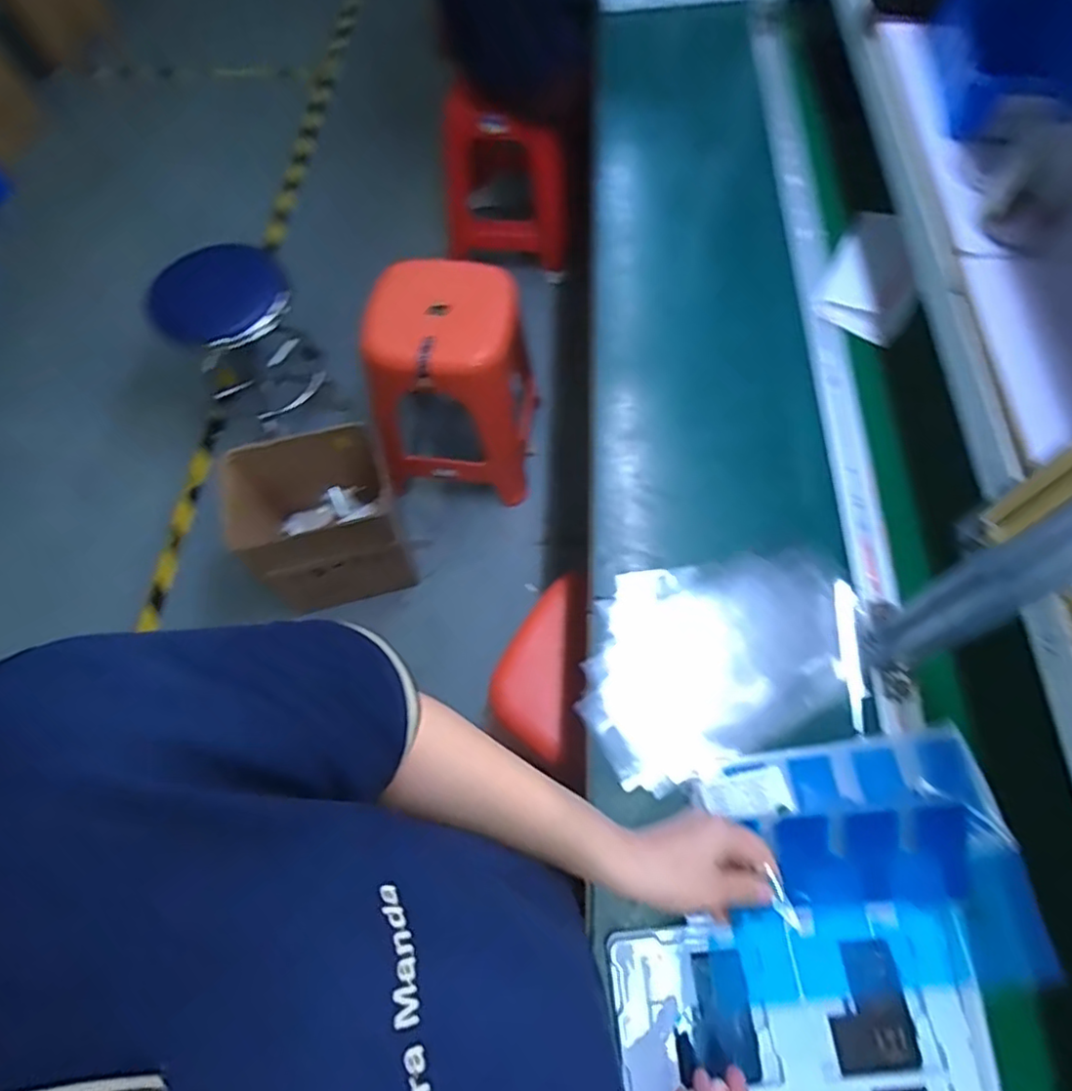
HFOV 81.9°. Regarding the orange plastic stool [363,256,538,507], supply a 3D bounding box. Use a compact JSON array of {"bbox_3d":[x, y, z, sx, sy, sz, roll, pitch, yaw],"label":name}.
[{"bbox_3d":[-0.175,-0.350,1.384,0.331,0.419,0.325,1,65,2],"label":"orange plastic stool"}]

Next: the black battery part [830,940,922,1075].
[{"bbox_3d":[0.275,0.385,0.516,0.064,0.004,0.086,-13,66,8],"label":"black battery part"}]

